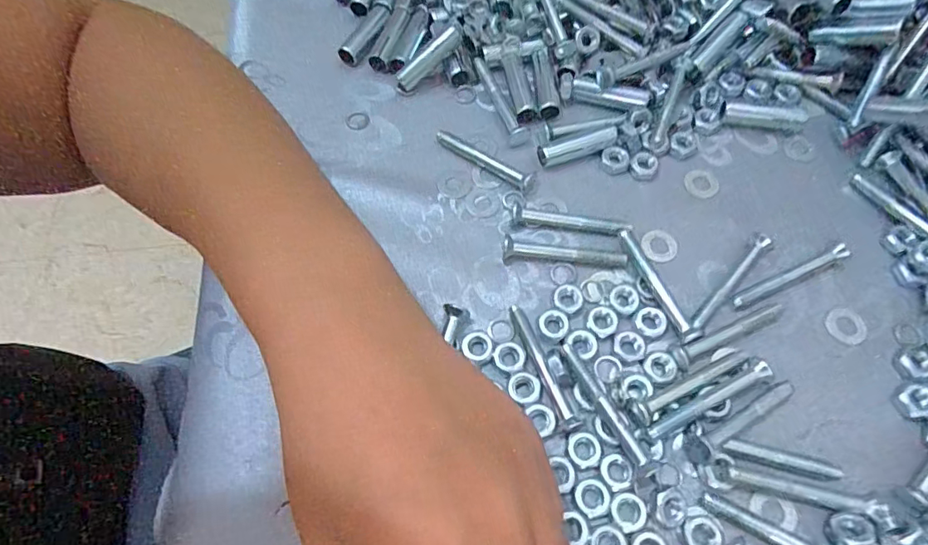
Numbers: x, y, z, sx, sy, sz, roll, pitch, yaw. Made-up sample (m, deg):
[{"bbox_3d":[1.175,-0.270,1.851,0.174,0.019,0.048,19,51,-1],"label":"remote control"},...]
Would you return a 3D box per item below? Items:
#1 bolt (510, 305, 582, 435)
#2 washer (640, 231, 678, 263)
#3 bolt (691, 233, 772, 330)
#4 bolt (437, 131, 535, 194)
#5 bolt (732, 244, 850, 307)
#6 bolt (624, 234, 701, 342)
[{"bbox_3d":[0.031,0.036,0.212,0.008,0.006,0.055,-20,66,-9],"label":"bolt"},{"bbox_3d":[0.090,-0.013,0.242,0.016,0.004,0.017,0,64,1],"label":"washer"},{"bbox_3d":[0.116,0.005,0.229,0.006,0.008,0.057,40,71,18],"label":"bolt"},{"bbox_3d":[0.010,-0.056,0.258,0.056,0.007,0.008,36,70,16],"label":"bolt"},{"bbox_3d":[0.141,0.002,0.229,0.056,0.009,0.006,-22,66,-10],"label":"bolt"},{"bbox_3d":[0.084,0.006,0.228,0.010,0.009,0.054,-19,65,-8],"label":"bolt"}]

